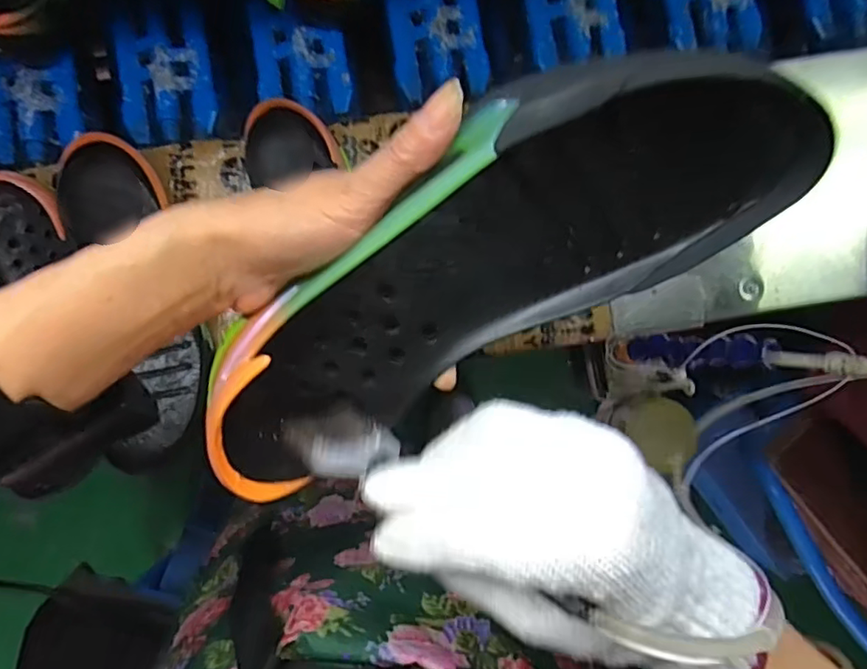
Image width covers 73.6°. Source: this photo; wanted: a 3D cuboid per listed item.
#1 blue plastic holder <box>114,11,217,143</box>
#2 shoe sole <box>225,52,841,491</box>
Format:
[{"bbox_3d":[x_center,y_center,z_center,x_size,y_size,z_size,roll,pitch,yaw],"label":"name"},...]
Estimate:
[{"bbox_3d":[-0.275,-0.261,0.591,0.092,0.024,0.123,-5,89,0],"label":"blue plastic holder"},{"bbox_3d":[0.014,-0.019,0.244,0.274,0.054,0.106,-28,132,13],"label":"shoe sole"}]

